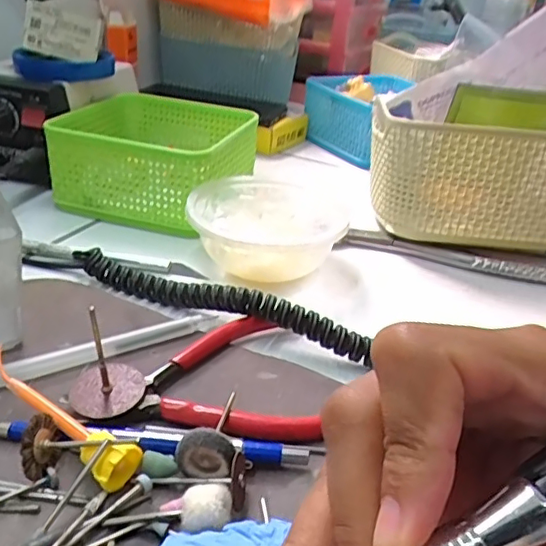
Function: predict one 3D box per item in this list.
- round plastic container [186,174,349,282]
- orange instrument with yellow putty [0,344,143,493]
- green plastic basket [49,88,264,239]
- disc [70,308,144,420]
[{"bbox_3d":[-0.004,-0.031,0.386,0.098,0.042,0.117,5,30,-2],"label":"round plastic container"},{"bbox_3d":[-0.091,0.058,0.236,0.086,0.016,0.018,22,33,27],"label":"orange instrument with yellow putty"},{"bbox_3d":[-0.091,-0.093,0.458,0.129,0.064,0.134,13,30,12],"label":"green plastic basket"},{"bbox_3d":[-0.071,0.039,0.245,0.030,0.047,0.026,2,30,-6],"label":"disc"}]

